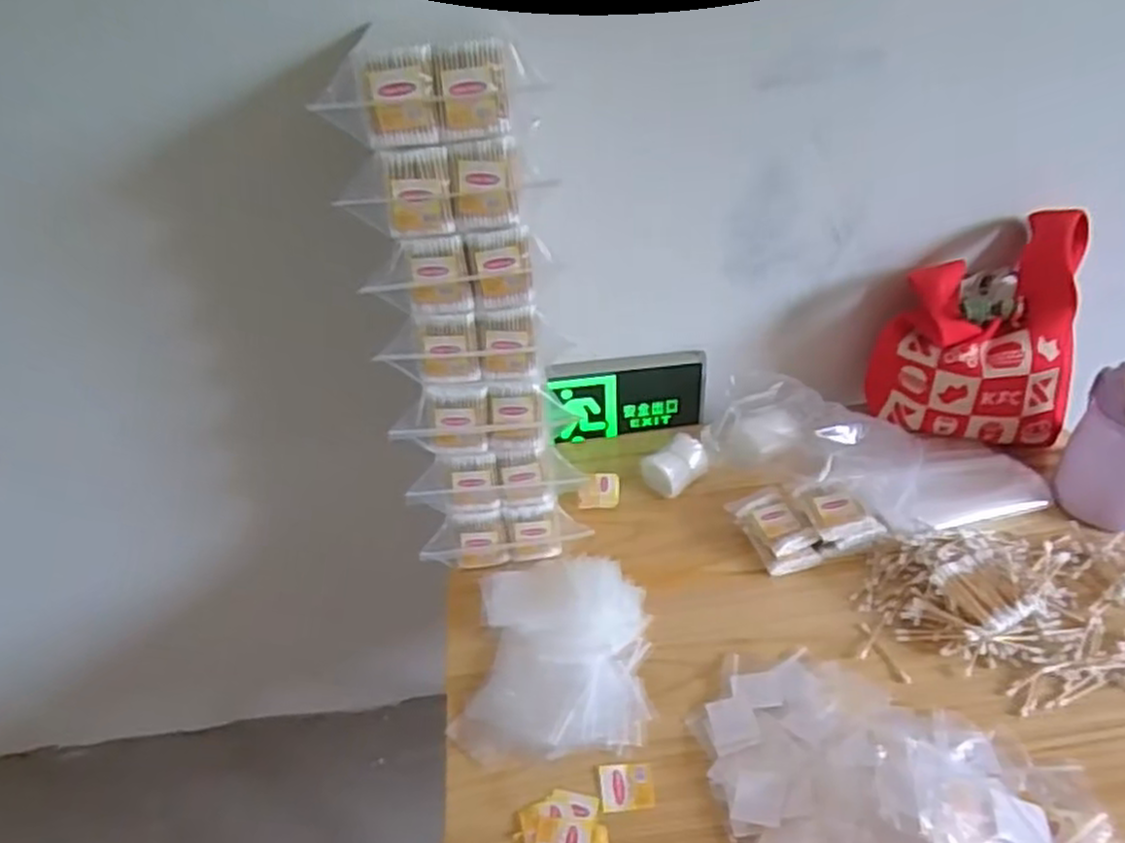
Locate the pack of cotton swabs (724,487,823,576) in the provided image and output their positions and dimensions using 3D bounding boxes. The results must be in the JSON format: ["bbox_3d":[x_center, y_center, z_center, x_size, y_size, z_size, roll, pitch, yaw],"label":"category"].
[{"bbox_3d":[0.230,0.119,0.831,0.057,0.034,0.111,-12,35,-10],"label":"pack of cotton swabs"}]

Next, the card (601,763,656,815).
[{"bbox_3d":[0.053,0.302,0.631,0.043,0.004,0.038,-5,45,1],"label":"card"}]

